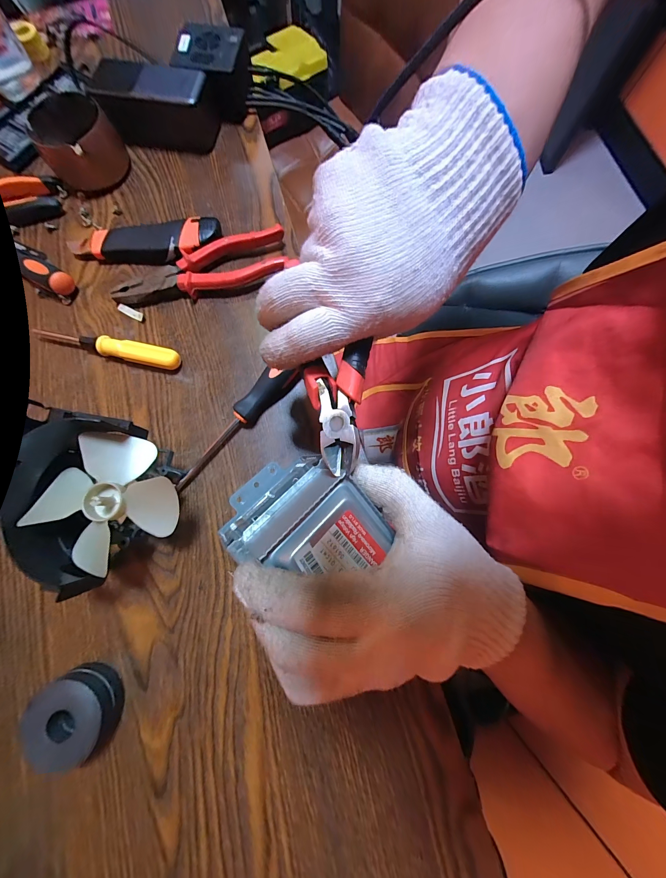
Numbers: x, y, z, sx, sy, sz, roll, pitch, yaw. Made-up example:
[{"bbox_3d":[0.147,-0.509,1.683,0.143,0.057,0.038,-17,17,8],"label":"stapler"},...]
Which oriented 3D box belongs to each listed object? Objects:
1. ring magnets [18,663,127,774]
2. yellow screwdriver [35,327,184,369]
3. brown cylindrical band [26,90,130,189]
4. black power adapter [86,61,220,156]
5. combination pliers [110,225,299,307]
[{"bbox_3d":[-0.202,0.218,0.240,0.057,0.030,0.059,18,78,4],"label":"ring magnets"},{"bbox_3d":[-0.238,-0.096,0.321,0.156,0.020,0.021,12,78,2],"label":"yellow screwdriver"},{"bbox_3d":[-0.303,-0.355,0.364,0.086,0.051,0.091,0,77,-1],"label":"brown cylindrical band"},{"bbox_3d":[-0.215,-0.409,0.374,0.137,0.057,0.058,5,77,0],"label":"black power adapter"},{"bbox_3d":[-0.147,-0.189,0.340,0.194,0.026,0.054,-12,78,-3],"label":"combination pliers"}]

